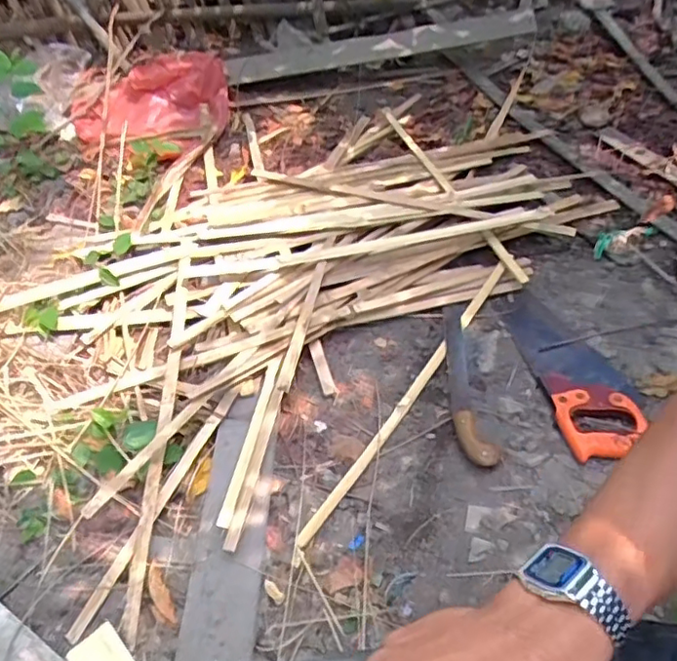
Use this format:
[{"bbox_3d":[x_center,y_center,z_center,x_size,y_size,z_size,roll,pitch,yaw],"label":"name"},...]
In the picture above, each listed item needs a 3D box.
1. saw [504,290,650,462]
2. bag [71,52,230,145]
[{"bbox_3d":[0.367,0.055,0.954,0.129,0.033,0.316,-14,48,-3],"label":"saw"},{"bbox_3d":[-0.483,-0.563,1.501,0.413,0.131,0.281,2,49,11],"label":"bag"}]

